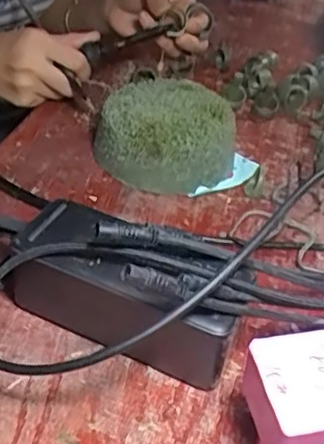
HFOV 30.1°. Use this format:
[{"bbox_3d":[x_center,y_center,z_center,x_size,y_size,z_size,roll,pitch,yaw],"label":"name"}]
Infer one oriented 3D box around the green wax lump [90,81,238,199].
[{"bbox_3d":[0.003,-0.066,0.462,0.102,0.051,0.088,7,39,2],"label":"green wax lump"}]

